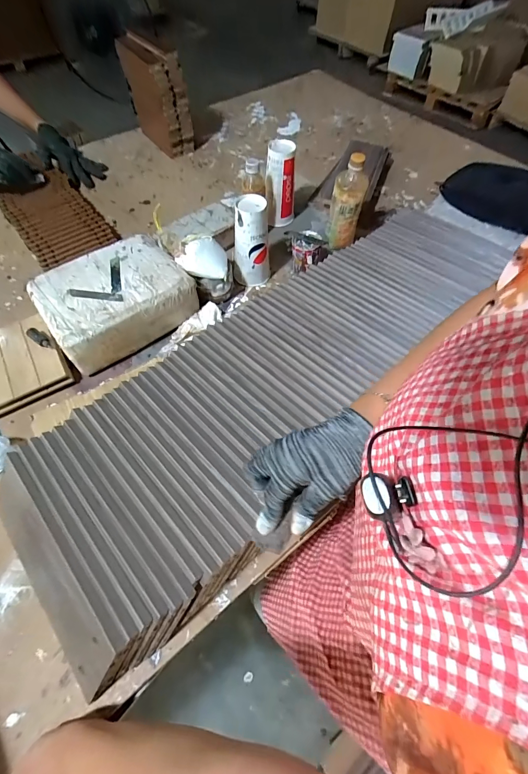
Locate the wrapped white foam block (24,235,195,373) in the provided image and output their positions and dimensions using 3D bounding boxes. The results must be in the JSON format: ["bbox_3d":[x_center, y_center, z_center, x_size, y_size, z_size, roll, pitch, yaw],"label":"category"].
[{"bbox_3d":[-0.290,-0.175,0.665,0.259,0.102,0.200,-36,66,-18],"label":"wrapped white foam block"}]

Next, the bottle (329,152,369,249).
[{"bbox_3d":[0.184,-0.405,0.740,0.069,0.185,0.051,10,61,6],"label":"bottle"}]

